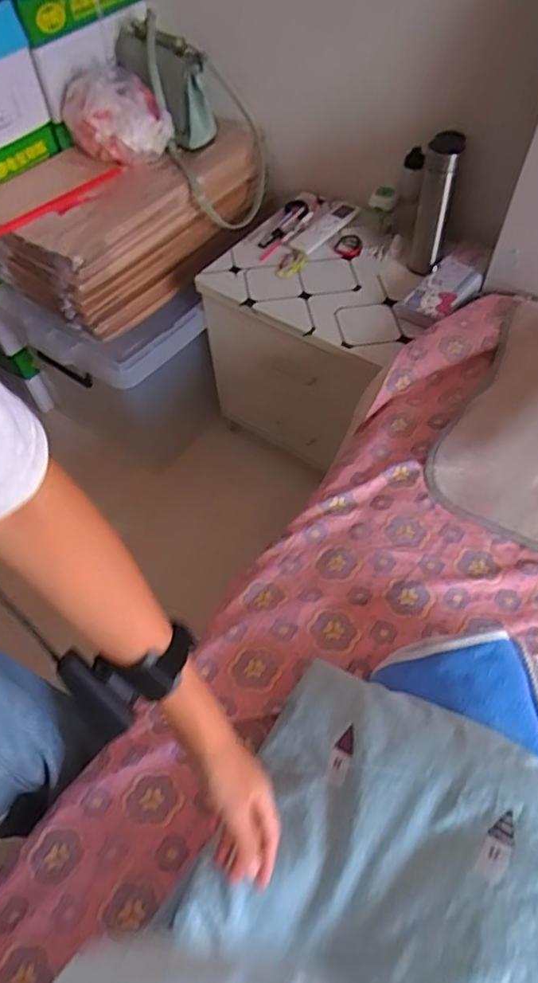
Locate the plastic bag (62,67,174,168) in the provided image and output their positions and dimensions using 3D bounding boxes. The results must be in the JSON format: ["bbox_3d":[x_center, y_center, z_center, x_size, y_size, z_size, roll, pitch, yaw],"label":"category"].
[{"bbox_3d":[-0.325,-0.803,1.249,0.178,0.135,0.185,-39,63,-21],"label":"plastic bag"}]

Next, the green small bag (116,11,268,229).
[{"bbox_3d":[-0.139,-0.826,1.268,0.233,0.174,0.483,-28,92,-16],"label":"green small bag"}]

